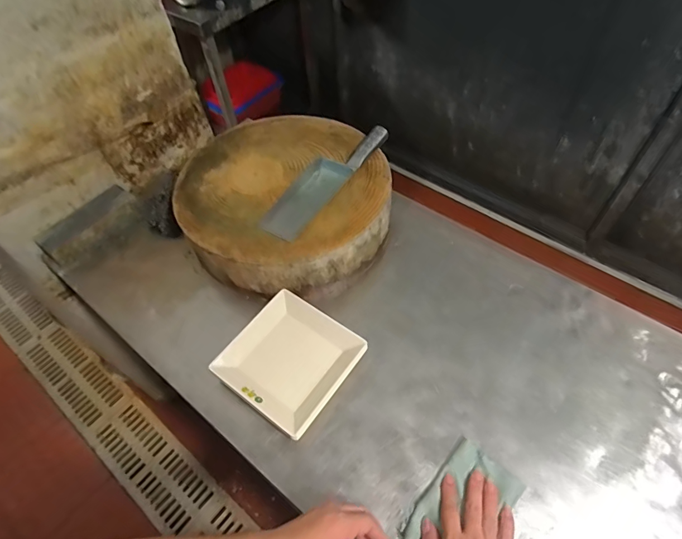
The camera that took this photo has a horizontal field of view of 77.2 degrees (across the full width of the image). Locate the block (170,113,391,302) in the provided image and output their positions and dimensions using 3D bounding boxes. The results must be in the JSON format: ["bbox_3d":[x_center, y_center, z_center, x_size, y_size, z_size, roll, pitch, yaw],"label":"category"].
[{"bbox_3d":[-0.113,-0.138,0.872,0.387,0.128,0.406,-1,54,2],"label":"block"}]

